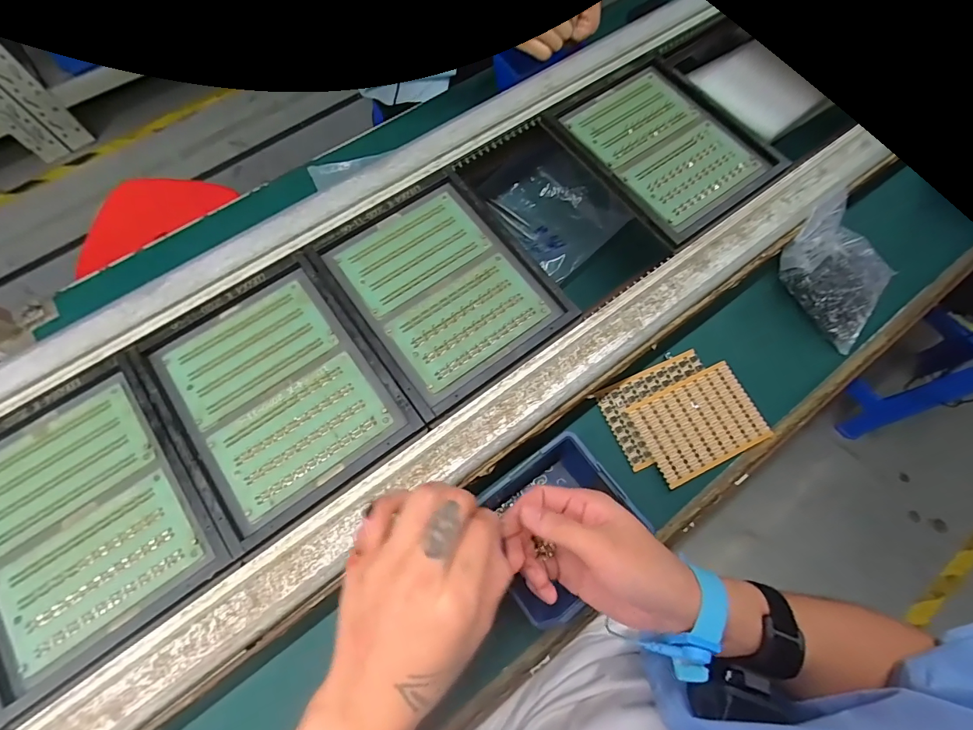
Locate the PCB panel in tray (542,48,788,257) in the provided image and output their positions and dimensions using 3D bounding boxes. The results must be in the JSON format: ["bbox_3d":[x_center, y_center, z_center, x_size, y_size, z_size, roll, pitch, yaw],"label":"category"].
[{"bbox_3d":[0.198,-0.249,0.490,0.166,0.021,0.215,-34,75,-13],"label":"PCB panel in tray"}]

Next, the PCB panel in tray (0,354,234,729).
[{"bbox_3d":[-0.340,0.126,0.358,0.179,0.013,0.216,-36,76,-13],"label":"PCB panel in tray"}]

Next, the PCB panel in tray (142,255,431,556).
[{"bbox_3d":[-0.189,0.022,0.397,0.174,0.014,0.216,-35,76,-13],"label":"PCB panel in tray"}]

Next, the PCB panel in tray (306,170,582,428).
[{"bbox_3d":[-0.045,-0.079,0.433,0.176,0.013,0.218,-35,75,-13],"label":"PCB panel in tray"}]

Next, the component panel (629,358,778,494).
[{"bbox_3d":[0.216,0.058,0.443,0.119,0.011,0.087,-24,73,-10],"label":"component panel"}]

